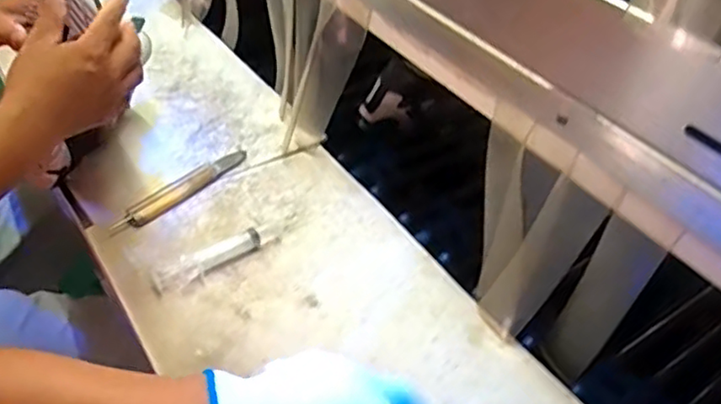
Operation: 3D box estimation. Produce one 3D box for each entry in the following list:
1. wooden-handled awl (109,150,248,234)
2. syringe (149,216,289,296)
[{"bbox_3d":[-0.201,-0.018,0.734,0.028,0.013,0.189,29,47,24],"label":"wooden-handled awl"},{"bbox_3d":[-0.137,0.051,0.655,0.156,0.022,0.024,-29,53,-32],"label":"syringe"}]

